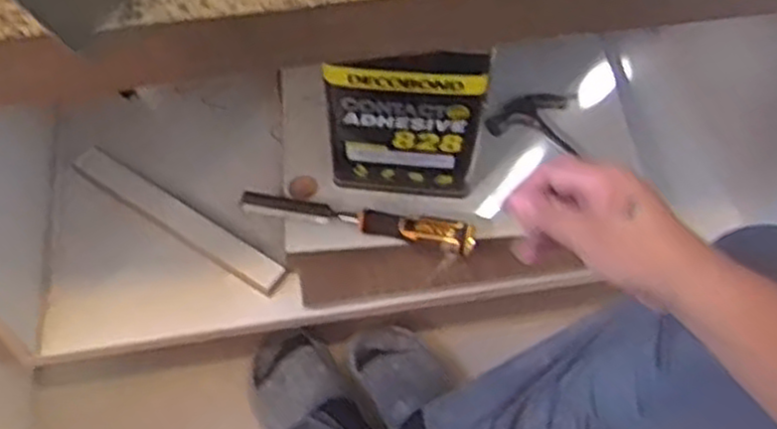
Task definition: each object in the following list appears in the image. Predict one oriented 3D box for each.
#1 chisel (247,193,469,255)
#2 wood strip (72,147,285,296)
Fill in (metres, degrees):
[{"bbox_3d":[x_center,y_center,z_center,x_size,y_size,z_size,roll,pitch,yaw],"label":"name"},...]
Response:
[{"bbox_3d":[-0.037,0.004,0.904,0.271,0.027,0.029,12,58,6],"label":"chisel"},{"bbox_3d":[-0.258,0.002,0.958,0.313,0.013,0.042,31,62,17],"label":"wood strip"}]

